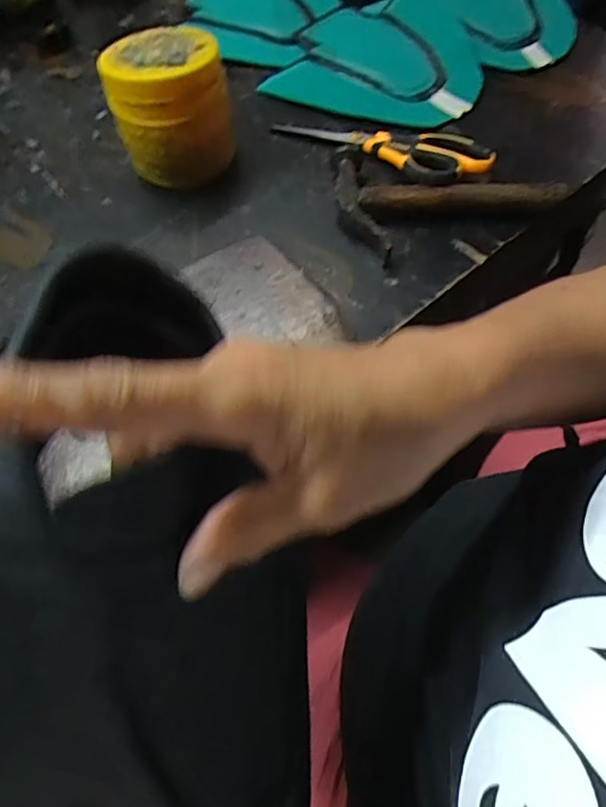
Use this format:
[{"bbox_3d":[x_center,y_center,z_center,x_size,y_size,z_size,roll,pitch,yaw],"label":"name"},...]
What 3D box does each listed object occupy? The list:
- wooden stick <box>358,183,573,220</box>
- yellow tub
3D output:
[{"bbox_3d":[0.131,-0.166,0.444,0.164,0.023,0.022,-1,63,2],"label":"wooden stick"},{"bbox_3d":[-0.111,-0.250,0.459,0.096,0.103,0.091,-1,63,2],"label":"yellow tub"}]

